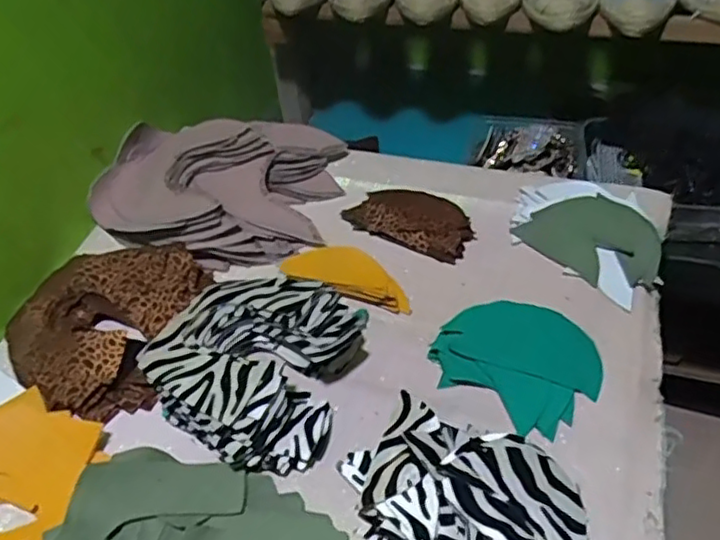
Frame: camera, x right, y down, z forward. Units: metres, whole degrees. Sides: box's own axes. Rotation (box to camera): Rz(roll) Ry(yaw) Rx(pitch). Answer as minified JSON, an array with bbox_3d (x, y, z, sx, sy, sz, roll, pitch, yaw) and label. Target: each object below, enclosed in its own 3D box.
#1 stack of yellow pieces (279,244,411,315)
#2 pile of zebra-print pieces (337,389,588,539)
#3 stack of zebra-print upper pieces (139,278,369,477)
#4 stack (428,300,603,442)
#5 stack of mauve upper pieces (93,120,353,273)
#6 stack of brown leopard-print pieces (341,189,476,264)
[{"bbox_3d":[-0.011,0.002,0.667,0.131,0.029,0.064,12,49,16],"label":"stack of yellow pieces"},{"bbox_3d":[0.078,0.169,0.499,0.192,0.037,0.121,20,52,22],"label":"pile of zebra-print pieces"},{"bbox_3d":[-0.096,0.073,0.587,0.178,0.057,0.188,14,50,18],"label":"stack of zebra-print upper pieces"},{"bbox_3d":[0.145,0.075,0.593,0.139,0.020,0.115,24,54,25],"label":"stack"},{"bbox_3d":[-0.172,-0.101,0.749,0.269,0.067,0.195,4,46,10],"label":"stack of mauve upper pieces"},{"bbox_3d":[0.058,-0.060,0.728,0.141,0.015,0.080,20,51,23],"label":"stack of brown leopard-print pieces"}]

